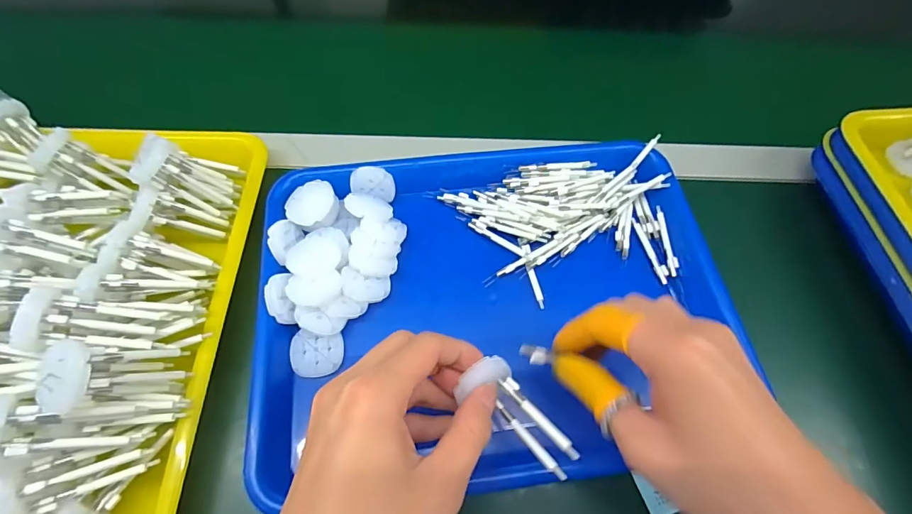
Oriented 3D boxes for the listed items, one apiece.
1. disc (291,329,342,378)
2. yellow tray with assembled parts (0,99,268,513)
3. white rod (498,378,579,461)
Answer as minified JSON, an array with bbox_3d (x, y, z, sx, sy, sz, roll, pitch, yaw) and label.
[{"bbox_3d":[-0.096,0.067,0.296,0.034,0.005,0.030,4,62,0],"label":"disc"},{"bbox_3d":[-0.270,0.035,0.266,0.229,0.077,0.315,1,62,-1],"label":"yellow tray with assembled parts"},{"bbox_3d":[0.043,0.083,0.228,0.007,0.005,0.055,-34,46,-18],"label":"white rod"}]

